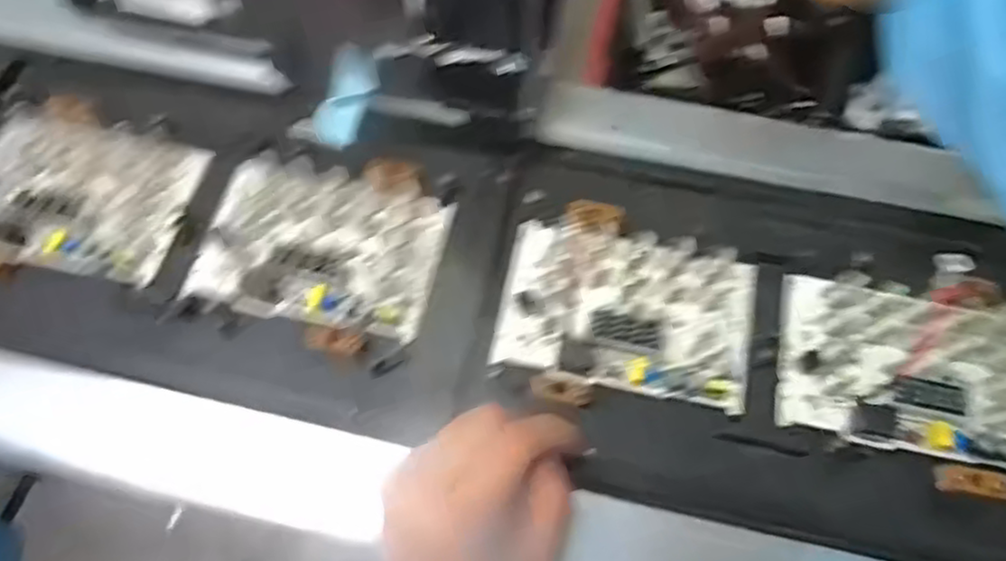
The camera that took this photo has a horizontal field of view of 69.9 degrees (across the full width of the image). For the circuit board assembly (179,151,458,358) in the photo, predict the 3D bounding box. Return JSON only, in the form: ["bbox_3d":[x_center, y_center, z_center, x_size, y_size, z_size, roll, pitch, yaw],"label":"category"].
[{"bbox_3d":[-0.106,-0.023,0.418,0.138,0.026,0.117,13,70,6],"label":"circuit board assembly"}]

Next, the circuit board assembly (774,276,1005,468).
[{"bbox_3d":[0.225,0.044,0.392,0.138,0.023,0.096,10,70,5],"label":"circuit board assembly"}]

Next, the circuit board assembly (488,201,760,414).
[{"bbox_3d":[0.070,0.017,0.403,0.139,0.018,0.110,12,70,5],"label":"circuit board assembly"}]

